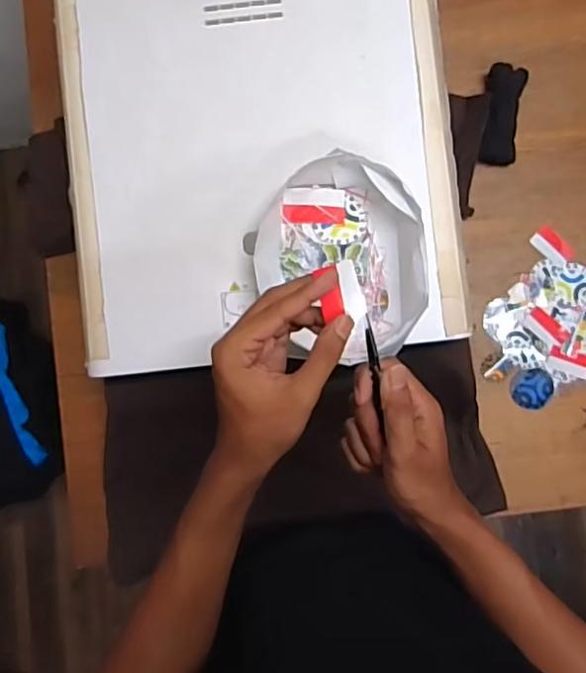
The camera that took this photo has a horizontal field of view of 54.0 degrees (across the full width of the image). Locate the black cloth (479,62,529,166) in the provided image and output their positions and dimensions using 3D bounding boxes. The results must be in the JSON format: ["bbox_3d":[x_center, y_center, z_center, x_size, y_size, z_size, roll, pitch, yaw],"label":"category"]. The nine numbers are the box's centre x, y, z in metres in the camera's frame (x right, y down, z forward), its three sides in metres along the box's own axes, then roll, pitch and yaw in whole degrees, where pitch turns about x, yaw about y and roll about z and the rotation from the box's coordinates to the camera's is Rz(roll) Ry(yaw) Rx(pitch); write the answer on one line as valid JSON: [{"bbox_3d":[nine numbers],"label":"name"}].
[{"bbox_3d":[0.274,-0.288,0.750,0.049,0.031,0.122,5,85,2],"label":"black cloth"}]

